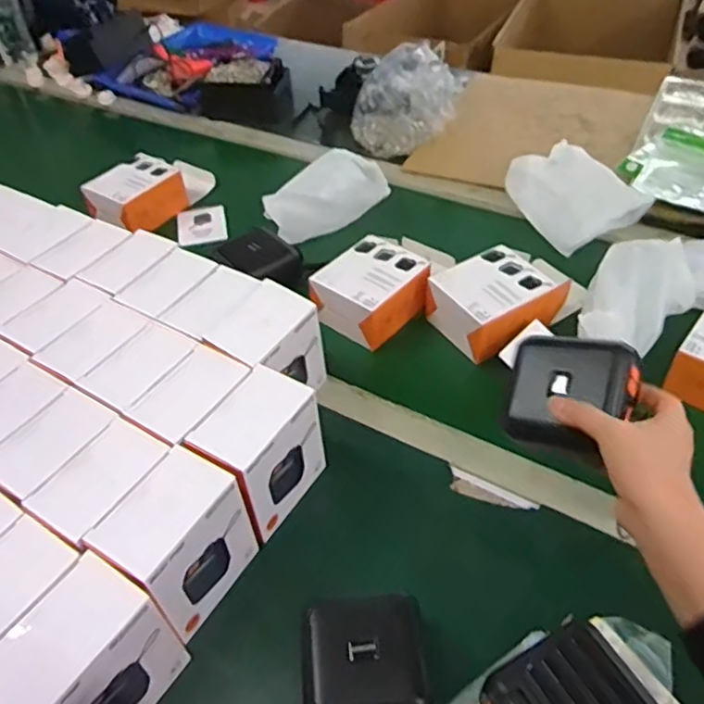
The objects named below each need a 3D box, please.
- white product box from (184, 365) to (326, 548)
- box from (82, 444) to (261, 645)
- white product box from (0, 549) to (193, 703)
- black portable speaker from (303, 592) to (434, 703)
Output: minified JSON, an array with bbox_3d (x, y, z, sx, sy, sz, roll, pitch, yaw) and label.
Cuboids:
[{"bbox_3d":[-0.079,0.093,0.551,0.067,0.118,0.103,23,52,24],"label":"white product box"},{"bbox_3d":[-0.136,0.151,0.488,0.066,0.106,0.097,21,51,23],"label":"box"},{"bbox_3d":[-0.180,0.216,0.425,0.068,0.104,0.097,21,51,23],"label":"white product box"},{"bbox_3d":[0.011,0.231,0.439,0.086,0.056,0.093,-6,46,-1],"label":"black portable speaker"}]

